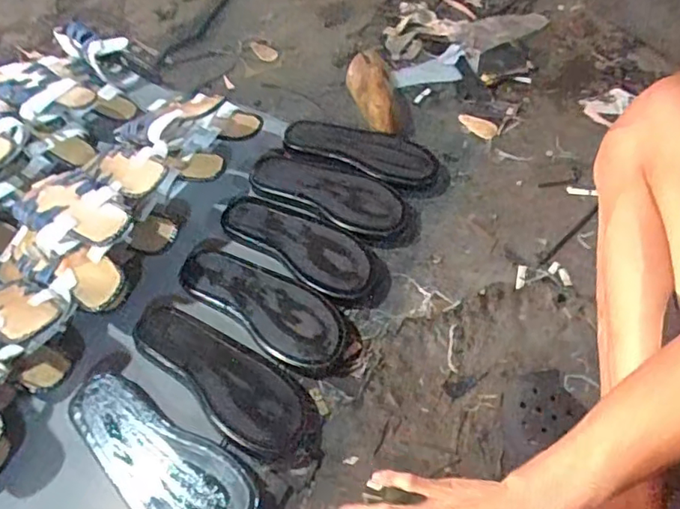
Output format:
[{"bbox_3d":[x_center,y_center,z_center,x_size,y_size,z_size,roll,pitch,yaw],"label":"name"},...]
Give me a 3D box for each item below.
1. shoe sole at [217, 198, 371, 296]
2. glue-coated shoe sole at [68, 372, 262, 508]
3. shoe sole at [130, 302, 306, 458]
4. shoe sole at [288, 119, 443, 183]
[{"bbox_3d":[-0.066,-0.014,0.804,0.238,0.030,0.099,26,59,22],"label":"shoe sole"},{"bbox_3d":[-0.199,0.230,0.611,0.248,0.038,0.102,25,60,21],"label":"glue-coated shoe sole"},{"bbox_3d":[-0.147,0.141,0.675,0.252,0.022,0.104,30,61,24],"label":"shoe sole"},{"bbox_3d":[0.031,-0.165,0.911,0.258,0.038,0.096,15,56,16],"label":"shoe sole"}]

